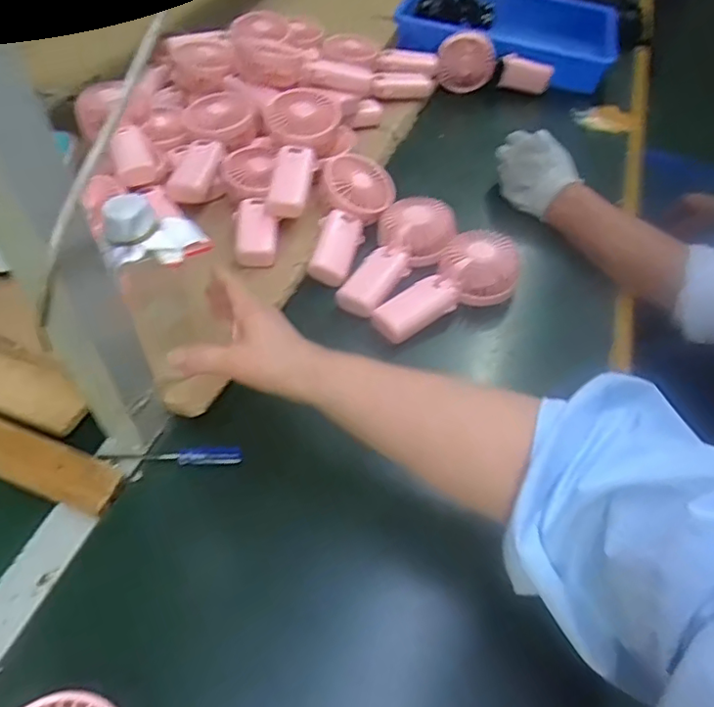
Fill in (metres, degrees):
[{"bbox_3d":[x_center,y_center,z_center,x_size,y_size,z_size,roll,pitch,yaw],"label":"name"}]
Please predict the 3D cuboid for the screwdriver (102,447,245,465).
[{"bbox_3d":[-0.159,0.088,0.481,0.121,0.017,0.012,0,48,0],"label":"screwdriver"}]

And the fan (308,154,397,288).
[{"bbox_3d":[-0.012,-0.159,0.659,0.093,0.039,0.189,13,64,11],"label":"fan"}]

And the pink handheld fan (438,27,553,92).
[{"bbox_3d":[0.218,-0.461,0.897,0.175,0.068,0.076,2,48,2],"label":"pink handheld fan"}]

